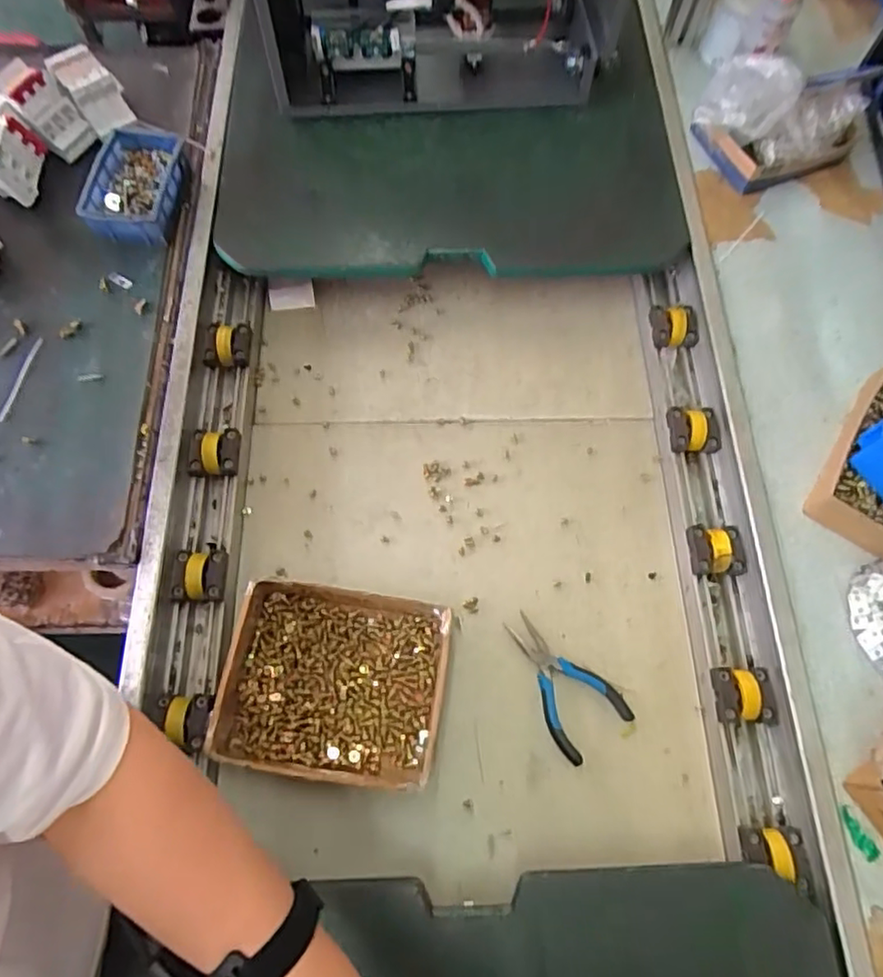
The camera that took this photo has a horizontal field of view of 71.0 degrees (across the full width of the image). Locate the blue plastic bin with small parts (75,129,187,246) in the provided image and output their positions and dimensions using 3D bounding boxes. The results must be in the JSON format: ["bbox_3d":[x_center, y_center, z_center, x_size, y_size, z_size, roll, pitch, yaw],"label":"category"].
[{"bbox_3d":[-0.370,-0.369,0.758,0.094,0.043,0.145,7,68,2],"label":"blue plastic bin with small parts"}]

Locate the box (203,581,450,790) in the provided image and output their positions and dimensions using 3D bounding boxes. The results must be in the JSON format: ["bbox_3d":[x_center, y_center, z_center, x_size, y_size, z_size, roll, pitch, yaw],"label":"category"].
[{"bbox_3d":[-0.108,0.196,0.633,0.224,0.050,0.182,6,68,1],"label":"box"}]

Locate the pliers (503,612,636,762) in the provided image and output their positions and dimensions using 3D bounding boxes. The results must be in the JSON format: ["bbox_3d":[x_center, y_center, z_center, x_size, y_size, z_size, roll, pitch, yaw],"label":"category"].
[{"bbox_3d":[0.120,0.202,0.655,0.083,0.013,0.154,-38,73,-15],"label":"pliers"}]

